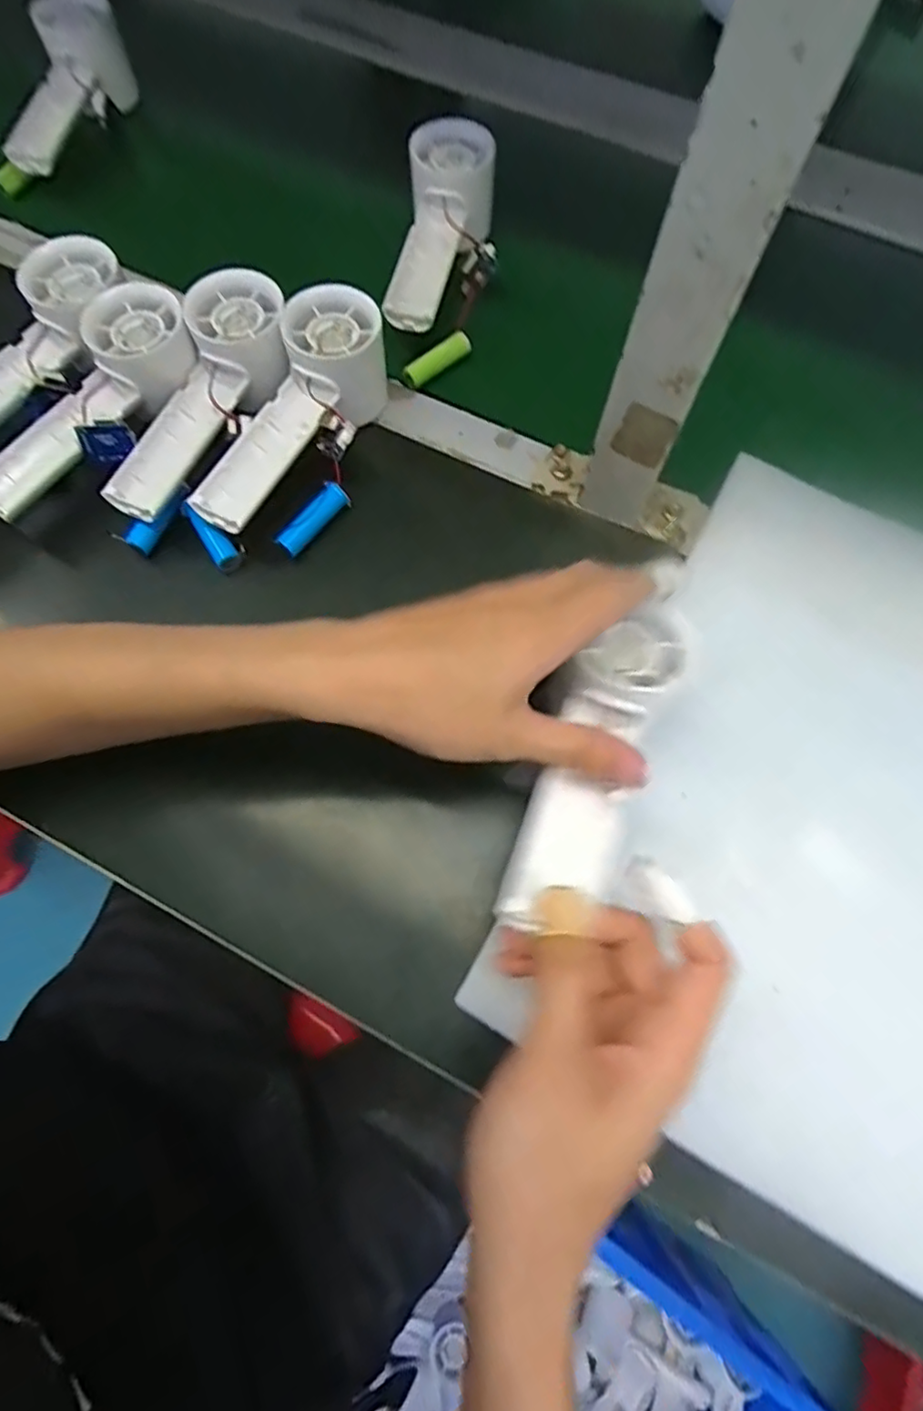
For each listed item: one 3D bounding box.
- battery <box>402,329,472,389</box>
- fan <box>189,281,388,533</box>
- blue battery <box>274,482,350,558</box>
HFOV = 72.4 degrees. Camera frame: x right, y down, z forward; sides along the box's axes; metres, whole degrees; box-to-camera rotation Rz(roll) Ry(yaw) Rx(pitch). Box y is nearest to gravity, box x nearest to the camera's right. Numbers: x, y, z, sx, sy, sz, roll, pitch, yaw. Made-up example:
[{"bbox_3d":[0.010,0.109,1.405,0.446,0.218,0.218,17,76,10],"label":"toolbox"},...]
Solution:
[{"bbox_3d":[-0.016,-0.234,0.425,0.055,0.015,0.012,-36,74,-12],"label":"battery"},{"bbox_3d":[-0.099,-0.164,0.368,0.054,0.057,0.155,28,73,9],"label":"fan"},{"bbox_3d":[-0.087,-0.109,0.367,0.013,0.014,0.049,40,75,13],"label":"blue battery"}]

